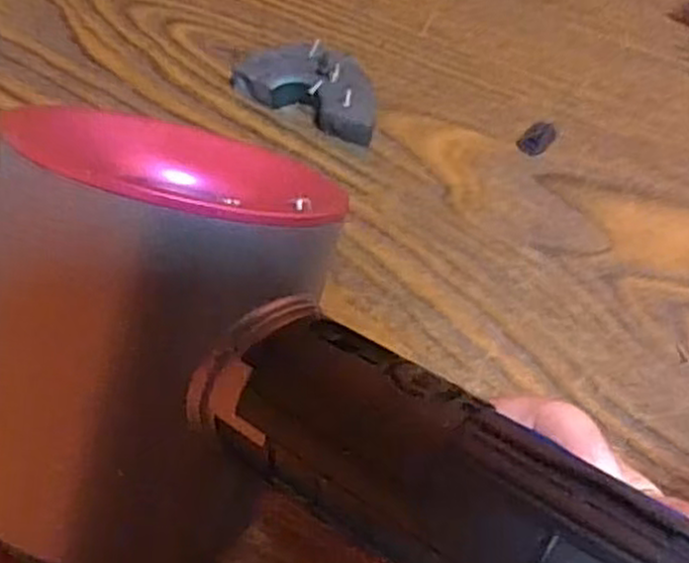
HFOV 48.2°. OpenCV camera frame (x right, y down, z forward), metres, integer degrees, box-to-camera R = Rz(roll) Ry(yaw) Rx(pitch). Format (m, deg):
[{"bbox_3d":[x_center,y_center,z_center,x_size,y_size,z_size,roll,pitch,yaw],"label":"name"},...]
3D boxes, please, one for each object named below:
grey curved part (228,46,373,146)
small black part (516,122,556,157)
[{"bbox_3d":[-0.013,-0.076,0.306,0.059,0.018,0.029,28,66,13],"label":"grey curved part"},{"bbox_3d":[0.076,-0.057,0.304,0.011,0.004,0.016,34,67,15],"label":"small black part"}]

